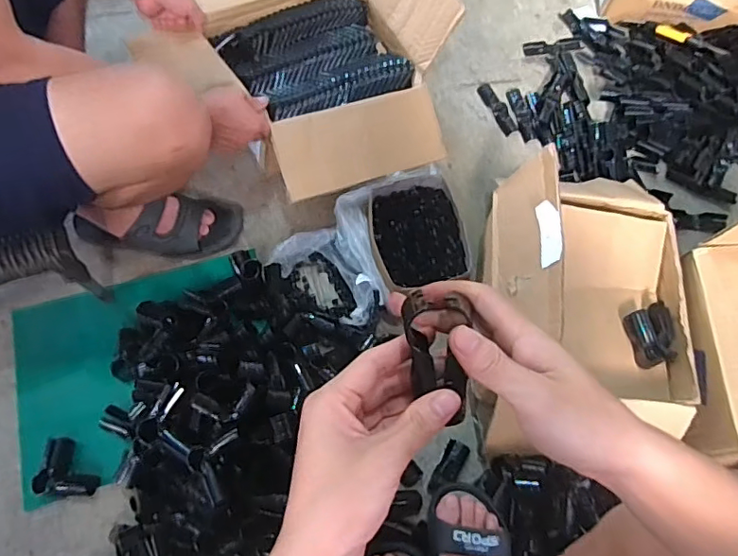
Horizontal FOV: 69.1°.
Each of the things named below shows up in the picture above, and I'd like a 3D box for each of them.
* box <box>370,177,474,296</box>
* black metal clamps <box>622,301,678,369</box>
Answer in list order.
[{"bbox_3d":[0.082,-0.072,0.926,0.155,0.071,0.192,-7,67,-6],"label":"box"},{"bbox_3d":[0.427,0.087,0.812,0.066,0.036,0.095,-7,67,-6],"label":"black metal clamps"}]

